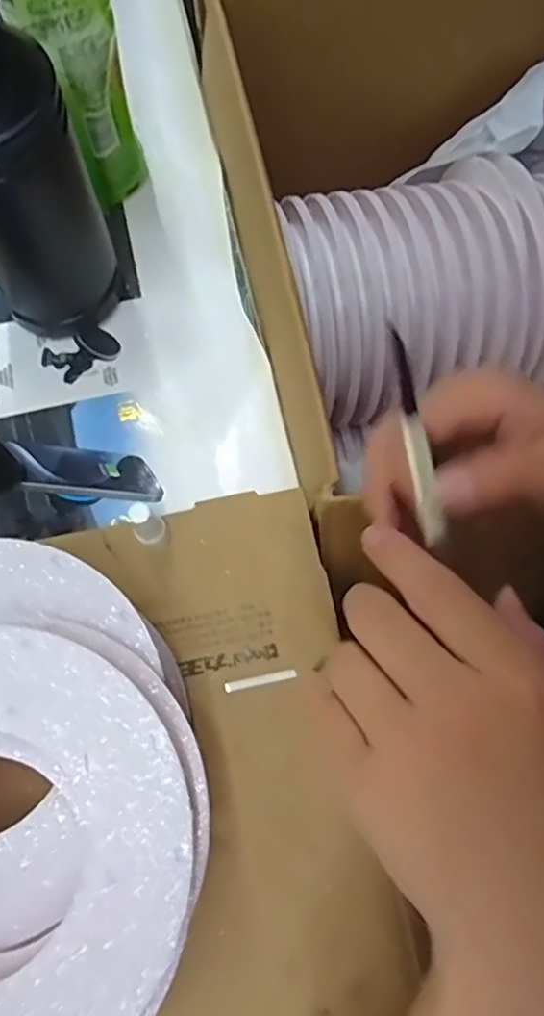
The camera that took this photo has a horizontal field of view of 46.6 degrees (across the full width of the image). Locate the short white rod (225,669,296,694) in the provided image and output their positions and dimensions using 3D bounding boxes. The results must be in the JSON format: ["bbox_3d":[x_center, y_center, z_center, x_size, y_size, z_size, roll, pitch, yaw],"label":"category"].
[{"bbox_3d":[-0.007,0.107,0.393,0.045,0.004,0.007,-11,73,-4],"label":"short white rod"}]

